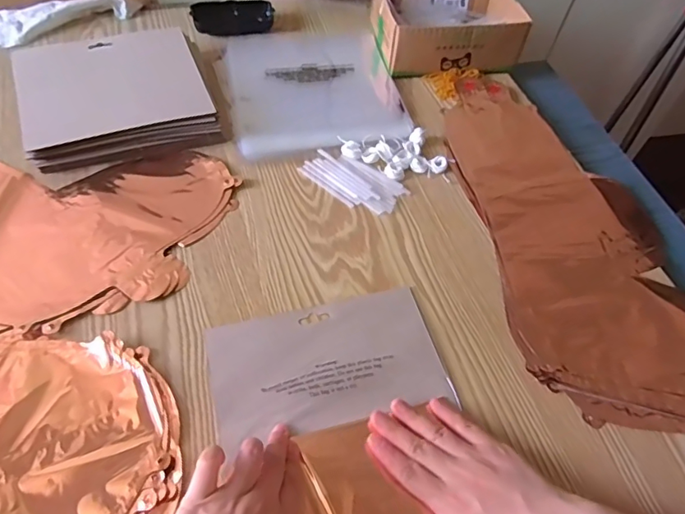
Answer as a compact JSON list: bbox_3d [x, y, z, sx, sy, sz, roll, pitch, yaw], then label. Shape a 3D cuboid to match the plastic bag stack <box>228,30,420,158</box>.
[{"bbox_3d":[-0.035,-0.228,0.652,0.214,0.010,0.243,-10,57,-12],"label":"plastic bag stack"}]

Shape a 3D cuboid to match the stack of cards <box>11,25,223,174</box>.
[{"bbox_3d":[-0.256,-0.185,0.582,0.189,0.037,0.175,-16,58,-16],"label":"stack of cards"}]

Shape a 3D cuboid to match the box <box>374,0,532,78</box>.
[{"bbox_3d":[0.142,-0.323,0.704,0.186,0.061,0.146,-8,56,-10],"label":"box"}]

